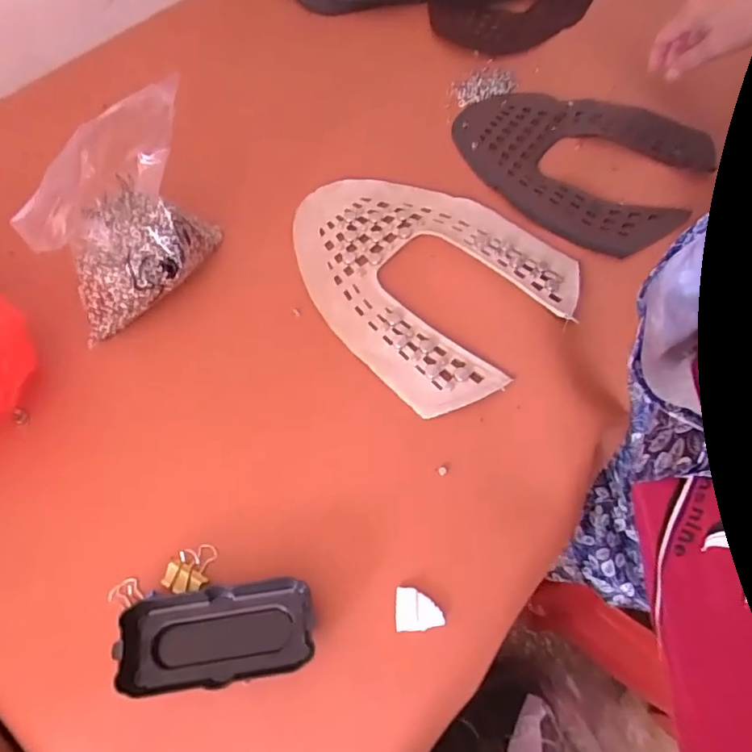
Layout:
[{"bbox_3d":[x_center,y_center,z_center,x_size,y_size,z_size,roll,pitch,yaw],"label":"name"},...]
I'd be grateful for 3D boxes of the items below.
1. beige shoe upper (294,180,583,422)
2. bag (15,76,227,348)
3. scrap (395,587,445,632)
[{"bbox_3d":[0.033,-0.091,0.467,0.237,0.012,0.187,39,68,19],"label":"beige shoe upper"},{"bbox_3d":[-0.183,-0.115,0.409,0.078,0.142,0.136,8,62,4],"label":"bag"},{"bbox_3d":[0.026,0.144,0.340,0.028,0.004,0.025,-3,62,-2],"label":"scrap"}]

